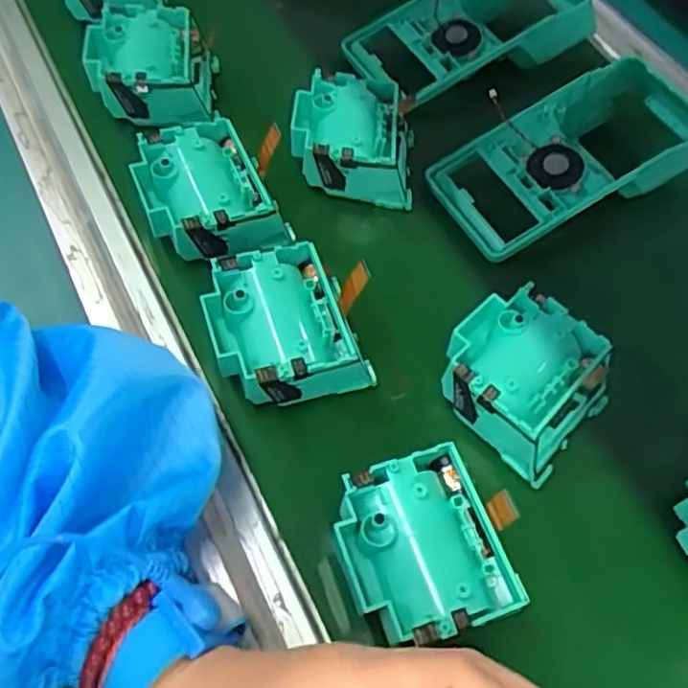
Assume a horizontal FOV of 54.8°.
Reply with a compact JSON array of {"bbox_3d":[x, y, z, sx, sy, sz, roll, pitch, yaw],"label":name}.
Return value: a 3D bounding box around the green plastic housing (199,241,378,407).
[{"bbox_3d":[-0.031,-0.006,0.346,0.070,0.050,0.075,-20,63,-13],"label":"green plastic housing"}]

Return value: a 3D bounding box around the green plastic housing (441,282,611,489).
[{"bbox_3d":[0.093,0.016,0.344,0.078,0.041,0.077,39,66,18],"label":"green plastic housing"}]

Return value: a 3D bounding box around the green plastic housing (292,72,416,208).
[{"bbox_3d":[0.007,-0.132,0.424,0.078,0.038,0.077,4,61,0],"label":"green plastic housing"}]

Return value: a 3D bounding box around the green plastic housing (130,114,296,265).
[{"bbox_3d":[-0.079,-0.085,0.382,0.068,0.038,0.088,-25,65,-16],"label":"green plastic housing"}]

